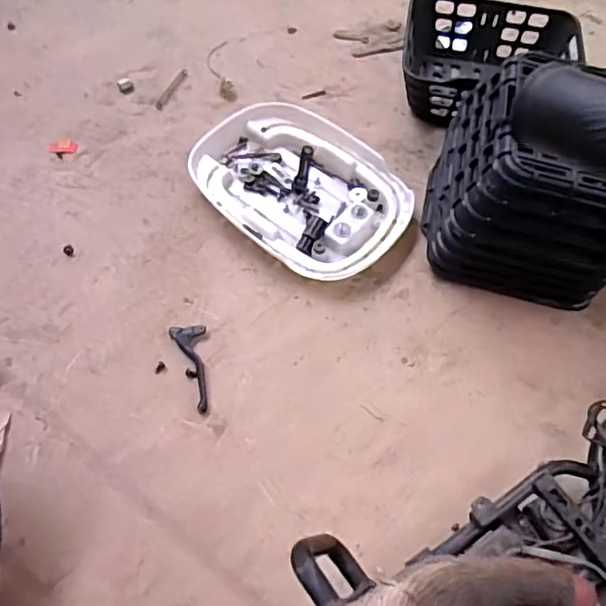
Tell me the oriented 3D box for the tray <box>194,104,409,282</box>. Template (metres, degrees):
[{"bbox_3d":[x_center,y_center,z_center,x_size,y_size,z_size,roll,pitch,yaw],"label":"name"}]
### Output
[{"bbox_3d":[-0.004,-0.207,0.996,0.280,0.057,0.380,-38,67,-23],"label":"tray"}]

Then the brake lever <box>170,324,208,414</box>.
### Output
[{"bbox_3d":[-0.149,0.088,0.824,0.047,0.013,0.130,-13,59,-11],"label":"brake lever"}]

